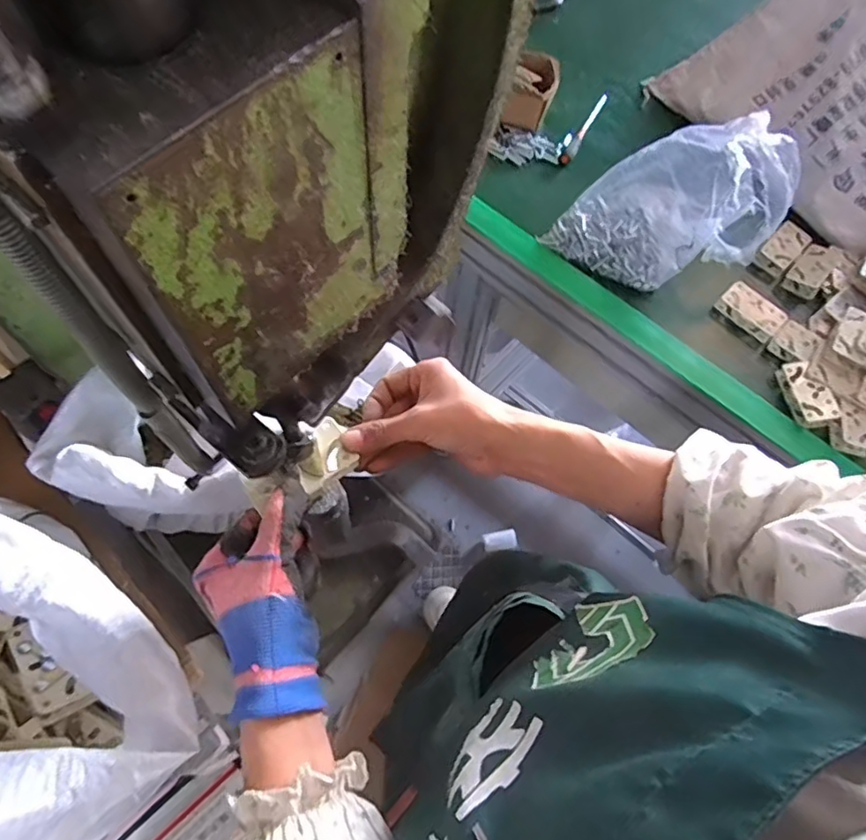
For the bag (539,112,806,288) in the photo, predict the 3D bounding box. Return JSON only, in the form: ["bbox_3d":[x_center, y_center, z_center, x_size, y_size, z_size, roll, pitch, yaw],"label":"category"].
[{"bbox_3d":[0.288,-0.262,0.703,0.238,0.181,0.138,30,67,10],"label":"bag"}]

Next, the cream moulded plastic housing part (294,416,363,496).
[{"bbox_3d":[-0.079,0.024,0.412,0.045,0.007,0.040,-31,85,-25],"label":"cream moulded plastic housing part"}]

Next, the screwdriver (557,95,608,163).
[{"bbox_3d":[0.229,-0.441,0.885,0.019,0.020,0.160,26,67,9],"label":"screwdriver"}]

